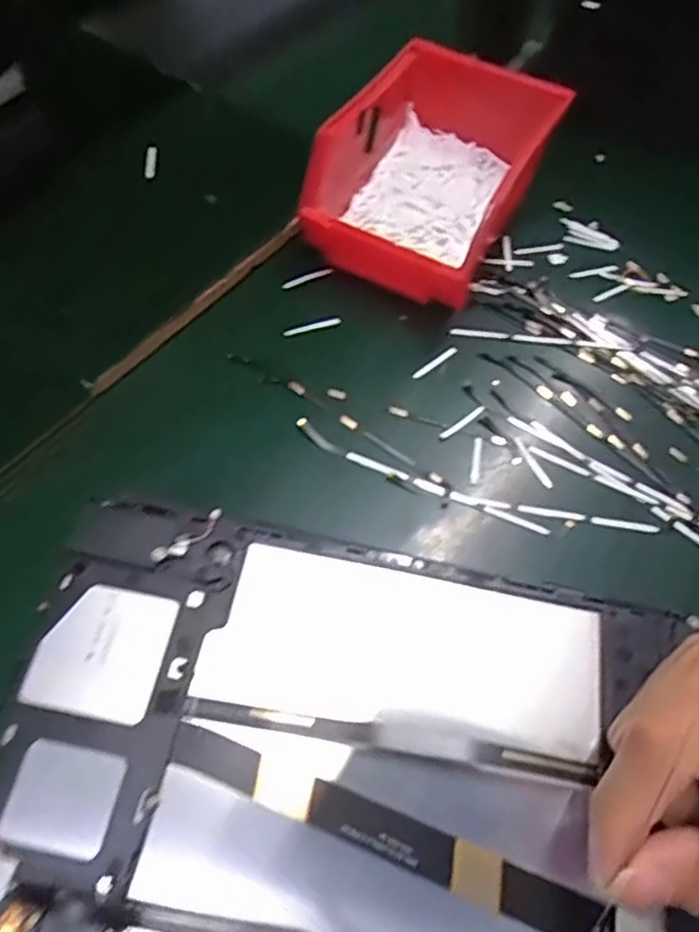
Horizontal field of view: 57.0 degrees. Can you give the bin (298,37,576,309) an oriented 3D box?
[{"bbox_3d":[0.046,-0.168,0.381,0.113,0.074,0.146,24,61,11],"label":"bin"}]

